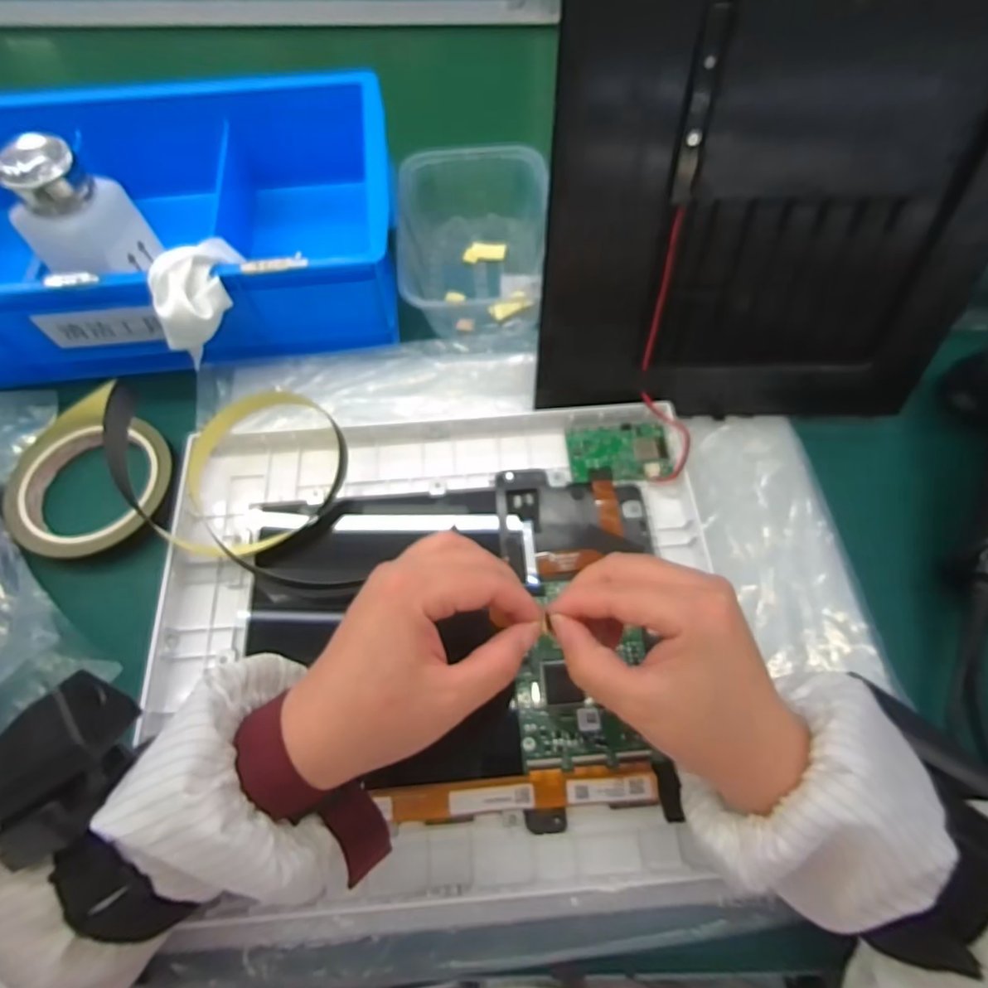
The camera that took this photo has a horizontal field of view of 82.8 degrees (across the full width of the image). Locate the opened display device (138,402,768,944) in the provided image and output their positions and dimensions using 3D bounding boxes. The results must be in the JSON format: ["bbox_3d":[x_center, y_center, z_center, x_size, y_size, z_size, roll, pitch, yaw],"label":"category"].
[{"bbox_3d":[-0.030,0.074,0.314,0.300,0.036,0.272,-4,64,-2],"label":"opened display device"}]

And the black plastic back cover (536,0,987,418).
[{"bbox_3d":[0.149,-0.159,0.270,0.241,0.283,0.015,-2,44,-3],"label":"black plastic back cover"}]

